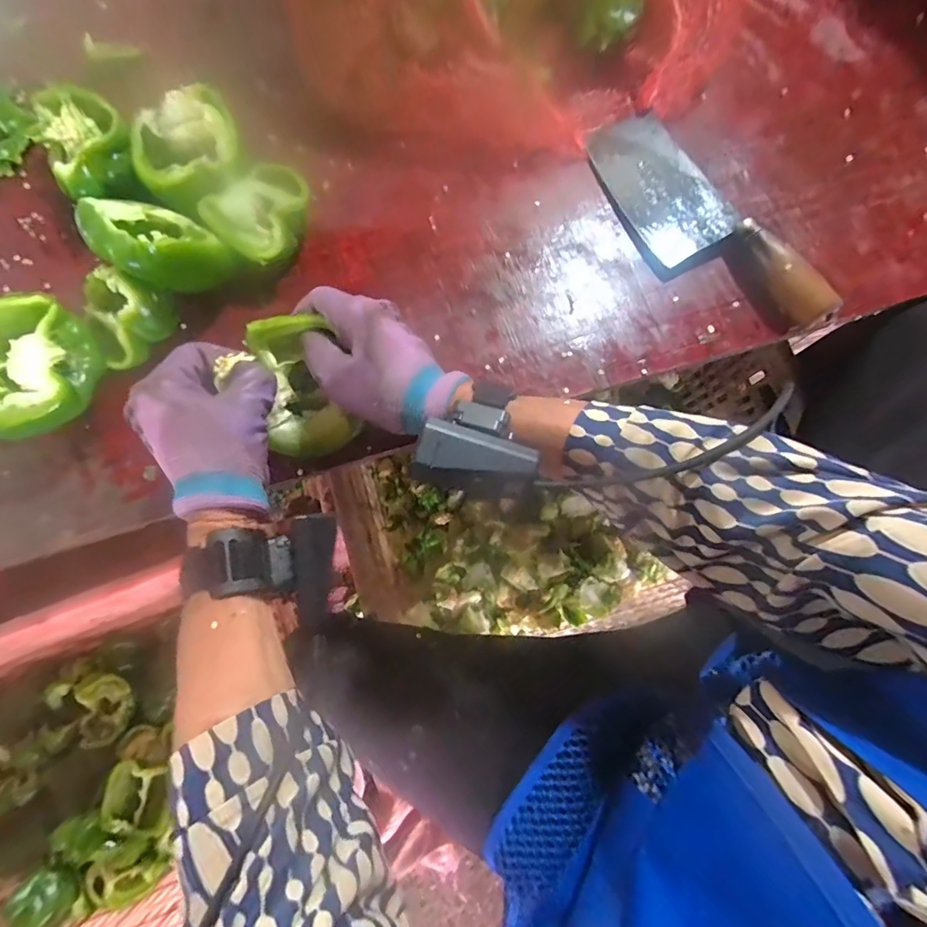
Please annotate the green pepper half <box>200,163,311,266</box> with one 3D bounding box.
[{"bbox_3d":[-0.156,-0.194,0.394,0.076,0.040,0.075,-40,78,-8],"label":"green pepper half"}]

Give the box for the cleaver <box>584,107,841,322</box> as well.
[{"bbox_3d":[0.180,-0.185,0.376,0.064,0.026,0.222,-32,77,-6],"label":"cleaver"}]

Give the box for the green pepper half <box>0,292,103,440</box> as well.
[{"bbox_3d":[-0.303,-0.063,0.355,0.072,0.057,0.102,-16,78,-1],"label":"green pepper half"}]

